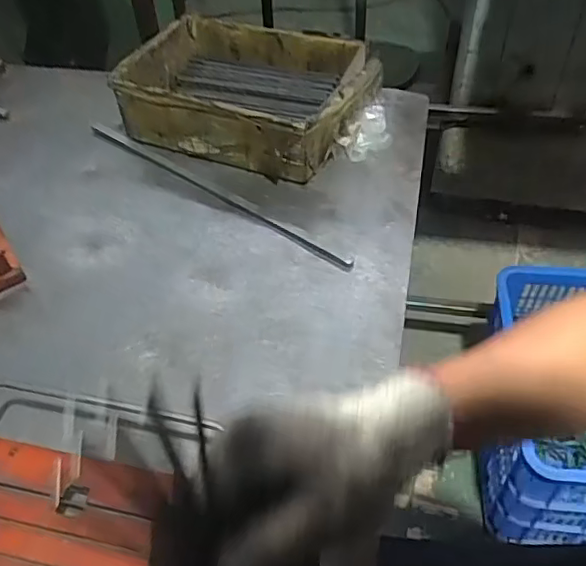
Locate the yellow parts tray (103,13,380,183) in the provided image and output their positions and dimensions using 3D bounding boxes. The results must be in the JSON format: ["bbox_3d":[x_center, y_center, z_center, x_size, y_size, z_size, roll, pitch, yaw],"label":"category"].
[{"bbox_3d":[-0.049,-0.216,0.654,0.250,0.075,0.179,18,53,17],"label":"yellow parts tray"}]

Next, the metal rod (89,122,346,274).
[{"bbox_3d":[-0.089,-0.095,0.602,0.357,0.006,0.006,31,57,25],"label":"metal rod"}]

